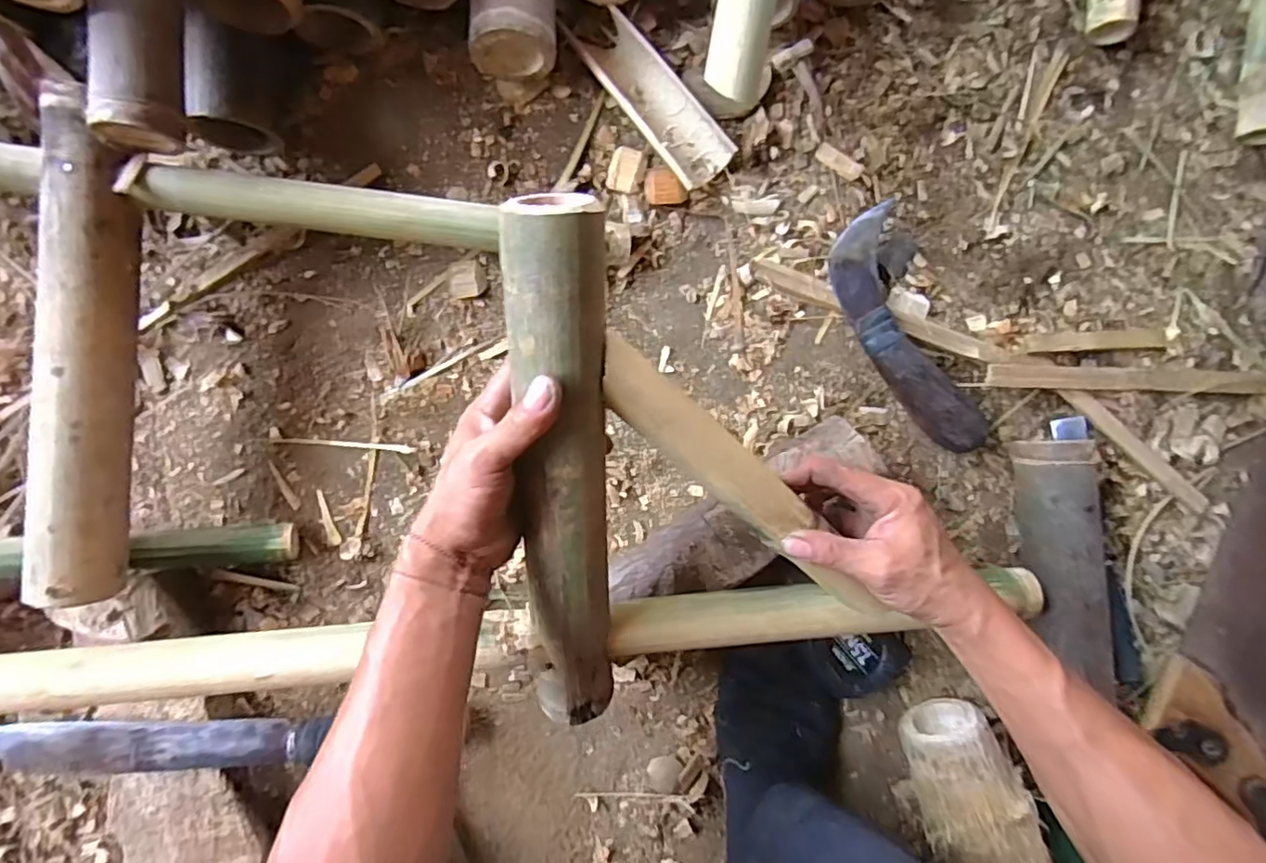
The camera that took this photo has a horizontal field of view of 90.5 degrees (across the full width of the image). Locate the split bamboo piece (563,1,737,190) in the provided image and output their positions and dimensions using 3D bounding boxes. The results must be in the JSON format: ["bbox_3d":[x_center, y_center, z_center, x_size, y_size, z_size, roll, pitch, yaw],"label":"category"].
[{"bbox_3d":[0.017,-0.281,0.532,0.051,0.029,0.159,-39,93,-1],"label":"split bamboo piece"}]

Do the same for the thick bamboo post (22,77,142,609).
[{"bbox_3d":[-0.376,-0.053,0.434,0.049,0.046,0.342,4,91,-3],"label":"thick bamboo post"}]

